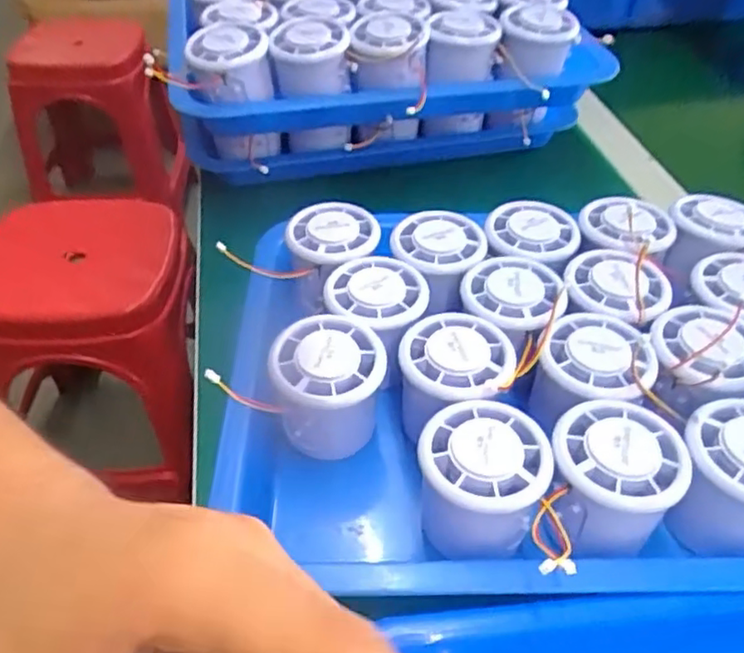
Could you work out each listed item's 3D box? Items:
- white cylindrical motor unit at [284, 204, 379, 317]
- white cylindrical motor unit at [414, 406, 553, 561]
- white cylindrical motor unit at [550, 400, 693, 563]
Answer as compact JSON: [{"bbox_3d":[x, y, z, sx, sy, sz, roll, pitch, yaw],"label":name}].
[{"bbox_3d":[-0.023,-0.045,0.409,0.054,0.041,0.054,1,44,-1],"label":"white cylindrical motor unit"},{"bbox_3d":[0.047,0.071,0.295,0.054,0.047,0.059,1,44,-1],"label":"white cylindrical motor unit"},{"bbox_3d":[0.104,0.067,0.291,0.063,0.040,0.053,-31,53,-29],"label":"white cylindrical motor unit"}]

